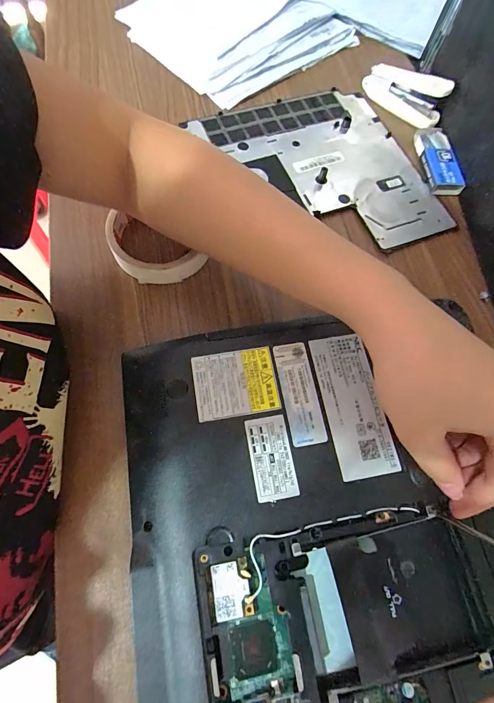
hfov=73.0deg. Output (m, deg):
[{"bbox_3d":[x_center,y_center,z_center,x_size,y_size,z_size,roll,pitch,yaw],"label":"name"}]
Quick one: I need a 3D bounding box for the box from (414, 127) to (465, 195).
[{"bbox_3d":[0.193,-0.198,0.341,0.029,0.015,0.086,-5,71,-4],"label":"box"}]

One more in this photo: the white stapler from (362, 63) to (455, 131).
[{"bbox_3d":[0.168,-0.280,0.356,0.090,0.040,0.016,39,74,11],"label":"white stapler"}]

